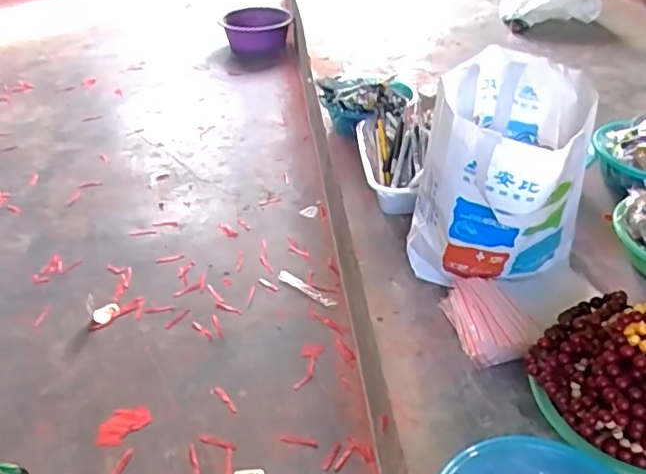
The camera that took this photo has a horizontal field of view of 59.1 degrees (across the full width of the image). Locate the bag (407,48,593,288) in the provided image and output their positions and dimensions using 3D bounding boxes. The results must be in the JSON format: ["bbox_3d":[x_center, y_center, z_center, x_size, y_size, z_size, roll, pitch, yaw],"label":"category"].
[{"bbox_3d":[0.255,-0.079,0.823,0.224,0.282,0.232,18,43,21],"label":"bag"}]

